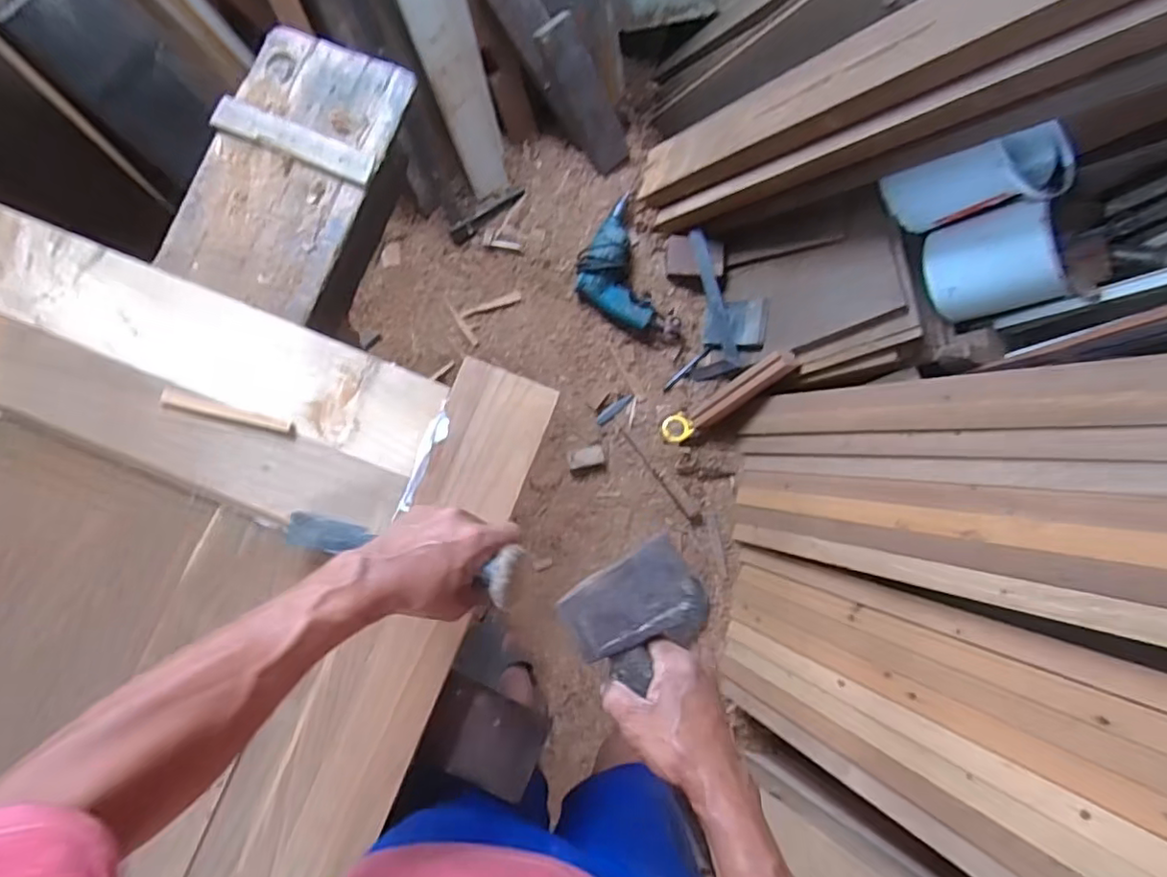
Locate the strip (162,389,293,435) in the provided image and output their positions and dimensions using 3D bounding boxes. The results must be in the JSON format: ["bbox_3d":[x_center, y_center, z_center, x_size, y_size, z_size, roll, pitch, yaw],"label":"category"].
[{"bbox_3d":[-0.359,-0.025,0.627,0.132,0.009,0.015,15,84,-3],"label":"strip"}]

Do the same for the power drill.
[{"bbox_3d":[0.077,-0.332,1.281,0.177,0.075,0.299,-26,88,-6],"label":"power drill"}]

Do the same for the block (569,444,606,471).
[{"bbox_3d":[0.007,0.040,1.334,0.077,0.022,0.042,-14,86,-6],"label":"block"}]

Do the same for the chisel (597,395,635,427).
[{"bbox_3d":[0.068,-0.063,1.346,0.095,0.007,0.022,-38,89,7],"label":"chisel"}]

